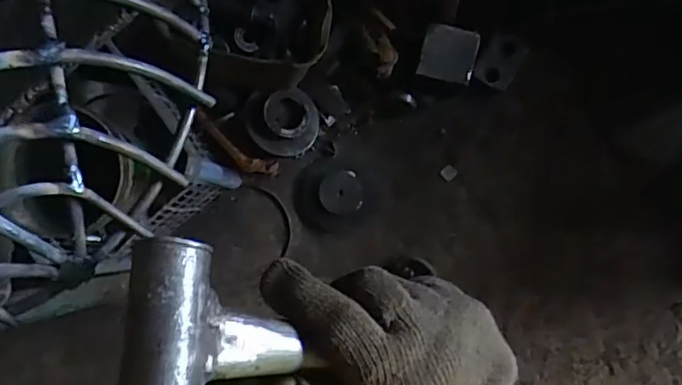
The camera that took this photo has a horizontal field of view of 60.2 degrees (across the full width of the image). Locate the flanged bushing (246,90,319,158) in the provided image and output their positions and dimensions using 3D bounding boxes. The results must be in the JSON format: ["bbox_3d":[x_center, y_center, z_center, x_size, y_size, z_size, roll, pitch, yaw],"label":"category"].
[{"bbox_3d":[-0.101,-0.123,1.042,0.115,0.059,0.112,-15,92,5],"label":"flanged bushing"}]

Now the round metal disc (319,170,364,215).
[{"bbox_3d":[0.001,0.000,1.137,0.081,0.011,0.083,0,88,3],"label":"round metal disc"}]

